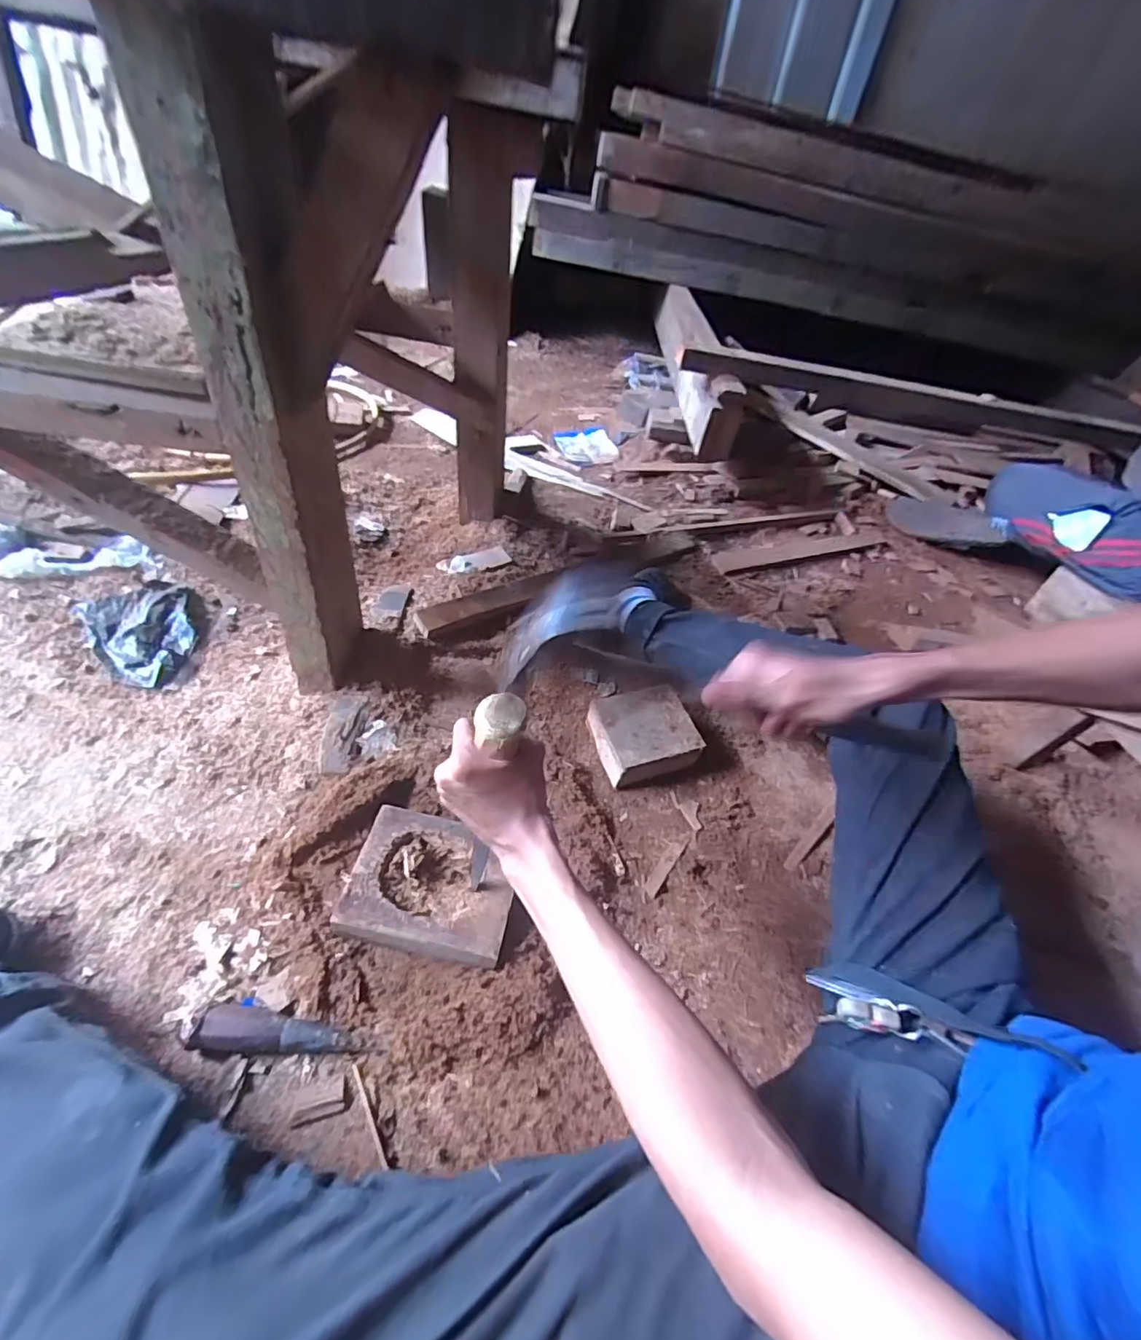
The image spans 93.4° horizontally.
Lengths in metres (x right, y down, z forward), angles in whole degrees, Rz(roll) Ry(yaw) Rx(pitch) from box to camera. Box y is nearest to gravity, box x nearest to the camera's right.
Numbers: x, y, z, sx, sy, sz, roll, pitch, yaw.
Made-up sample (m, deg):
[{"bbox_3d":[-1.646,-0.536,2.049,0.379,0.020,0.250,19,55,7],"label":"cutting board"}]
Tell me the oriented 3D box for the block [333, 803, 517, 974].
[{"bbox_3d":[-0.155,0.242,0.615,0.176,0.047,0.143,14,44,-1],"label":"block"}]

